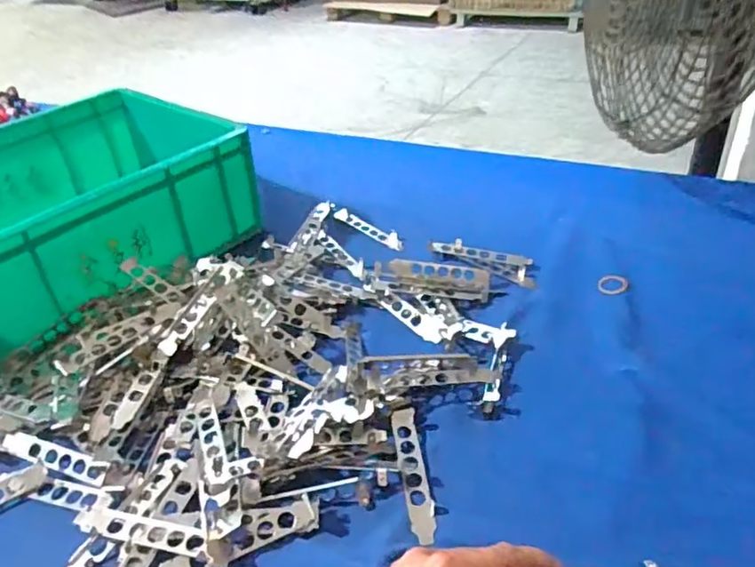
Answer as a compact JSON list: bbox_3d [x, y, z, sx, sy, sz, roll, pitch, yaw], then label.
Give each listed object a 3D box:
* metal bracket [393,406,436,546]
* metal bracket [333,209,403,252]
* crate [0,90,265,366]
[{"bbox_3d":[0.028,0.145,0.468,0.019,0.007,0.119,-7,35,-3],"label":"metal bracket"},{"bbox_3d":[-0.010,-0.071,0.772,0.110,0.021,0.025,25,45,36],"label":"metal bracket"},{"bbox_3d":[-0.395,-0.090,0.732,0.319,0.132,0.417,20,42,31],"label":"crate"}]

